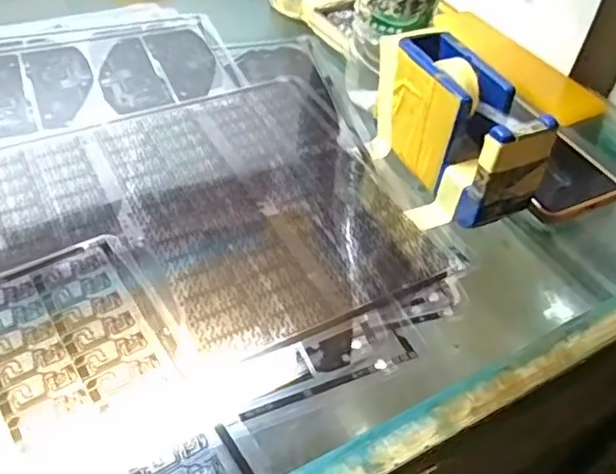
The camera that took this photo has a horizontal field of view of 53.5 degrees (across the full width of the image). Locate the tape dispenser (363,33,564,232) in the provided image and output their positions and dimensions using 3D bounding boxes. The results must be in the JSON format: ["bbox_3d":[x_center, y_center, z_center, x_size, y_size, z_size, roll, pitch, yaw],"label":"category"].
[{"bbox_3d":[0.093,-0.078,0.419,0.065,0.079,0.145,-13,48,-16],"label":"tape dispenser"}]

